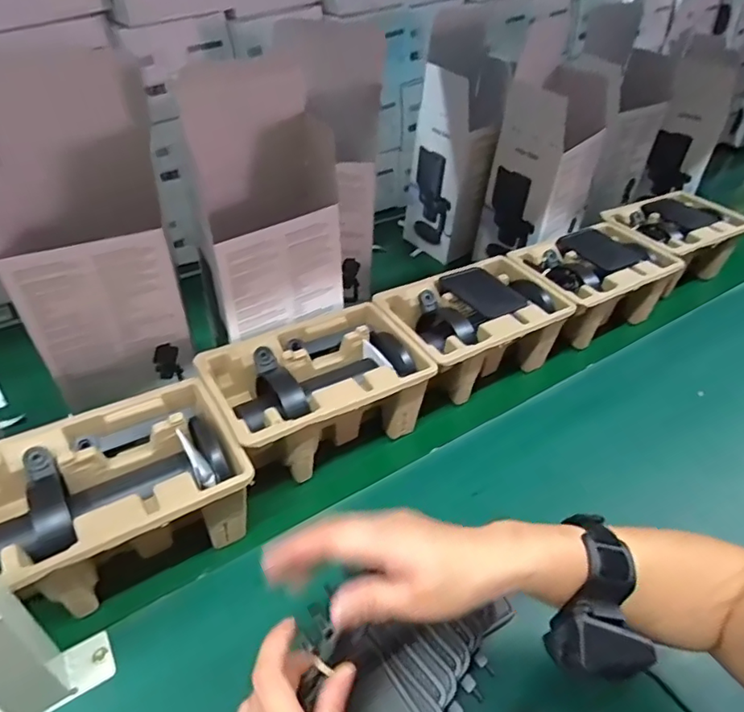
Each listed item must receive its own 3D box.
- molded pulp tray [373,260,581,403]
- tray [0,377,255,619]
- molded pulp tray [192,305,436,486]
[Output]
[{"bbox_3d":[0.132,-0.035,0.705,0.225,0.101,0.147,-22,45,-24],"label":"molded pulp tray"},{"bbox_3d":[-0.234,0.130,0.488,0.221,0.105,0.146,-25,46,-27],"label":"tray"},{"bbox_3d":[-0.060,0.042,0.606,0.225,0.100,0.148,-23,46,-25],"label":"molded pulp tray"}]

